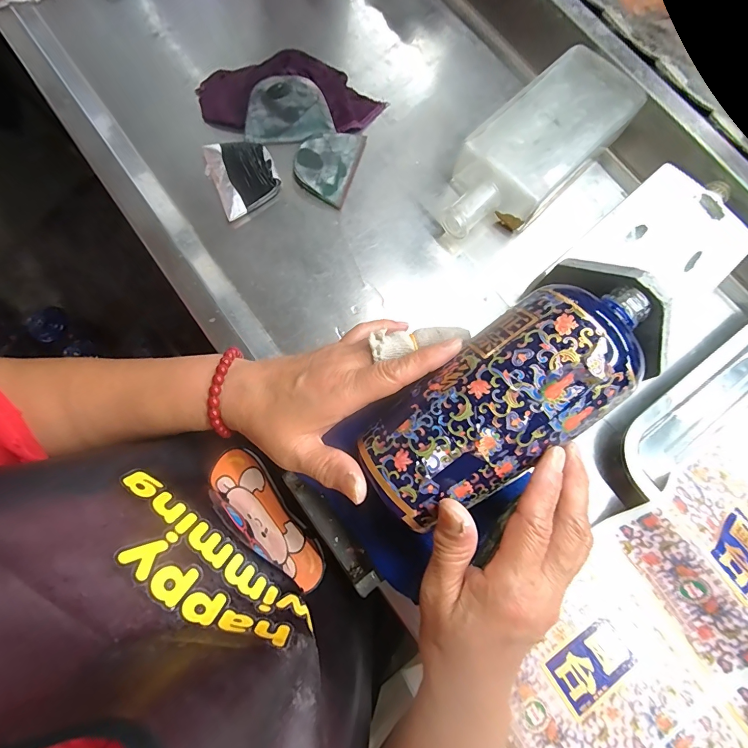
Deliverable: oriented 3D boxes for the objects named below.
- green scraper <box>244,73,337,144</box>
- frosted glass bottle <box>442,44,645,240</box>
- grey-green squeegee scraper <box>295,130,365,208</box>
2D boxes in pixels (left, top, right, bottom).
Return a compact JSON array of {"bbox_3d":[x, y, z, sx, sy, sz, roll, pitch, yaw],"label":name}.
[{"bbox_3d":[-0.086,-0.259,0.383,0.085,0.005,0.056,-2,108,1],"label":"green scraper"},{"bbox_3d":[0.150,-0.211,0.376,0.091,0.049,0.231,43,79,8],"label":"frosted glass bottle"},{"bbox_3d":[-0.047,-0.209,0.385,0.055,0.012,0.081,17,77,4],"label":"grey-green squeegee scraper"}]

